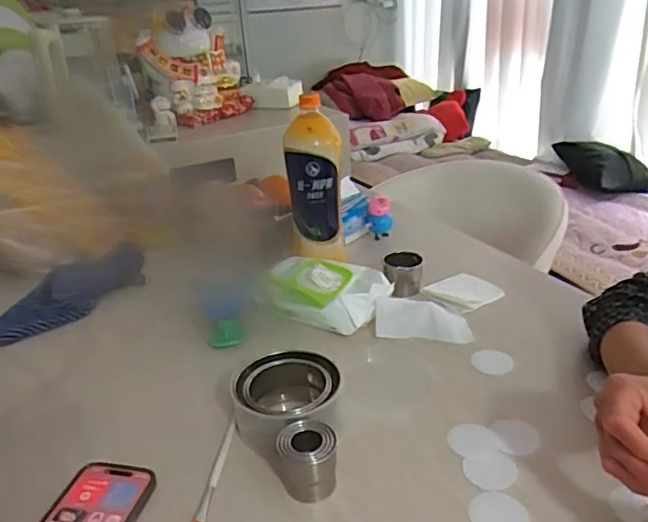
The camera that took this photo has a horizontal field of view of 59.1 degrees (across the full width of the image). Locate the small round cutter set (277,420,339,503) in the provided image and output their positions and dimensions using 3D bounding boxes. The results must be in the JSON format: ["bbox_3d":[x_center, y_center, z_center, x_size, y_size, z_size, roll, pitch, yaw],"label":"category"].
[{"bbox_3d":[-0.014,0.184,0.520,0.050,0.054,0.052,-3,27,2],"label":"small round cutter set"}]

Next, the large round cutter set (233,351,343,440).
[{"bbox_3d":[-0.036,0.144,0.594,0.099,0.054,0.099,-3,27,2],"label":"large round cutter set"}]

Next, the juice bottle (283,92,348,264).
[{"bbox_3d":[-0.015,-0.120,0.857,0.084,0.221,0.082,-4,27,1],"label":"juice bottle"}]

